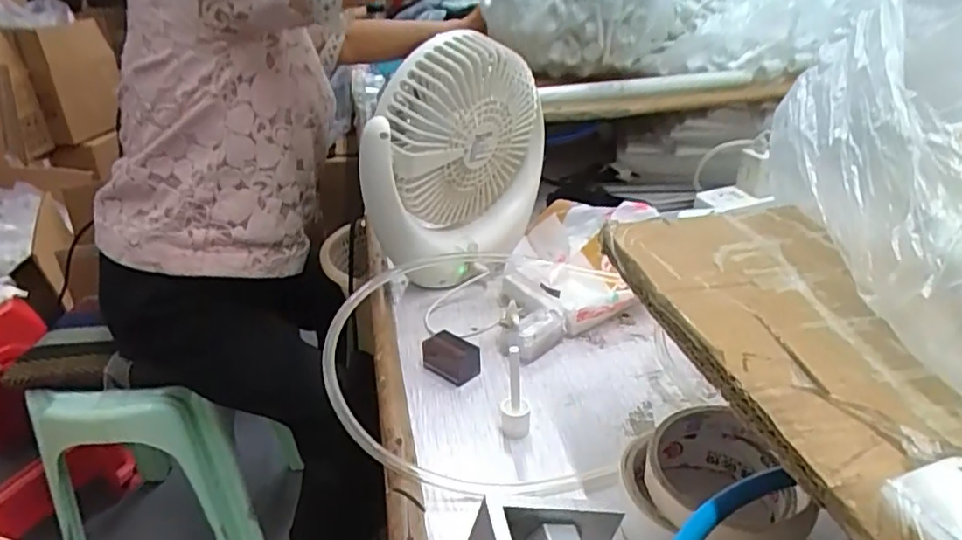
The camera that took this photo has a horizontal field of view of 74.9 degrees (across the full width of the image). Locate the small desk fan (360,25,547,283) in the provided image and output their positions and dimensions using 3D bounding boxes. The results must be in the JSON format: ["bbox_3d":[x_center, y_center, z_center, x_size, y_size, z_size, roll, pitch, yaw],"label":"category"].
[{"bbox_3d":[-0.022,-0.089,0.560,0.080,0.203,0.202,14,33,30],"label":"small desk fan"}]

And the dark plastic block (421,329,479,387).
[{"bbox_3d":[-0.023,0.066,0.466,0.025,0.026,0.040,-26,35,-35],"label":"dark plastic block"}]

